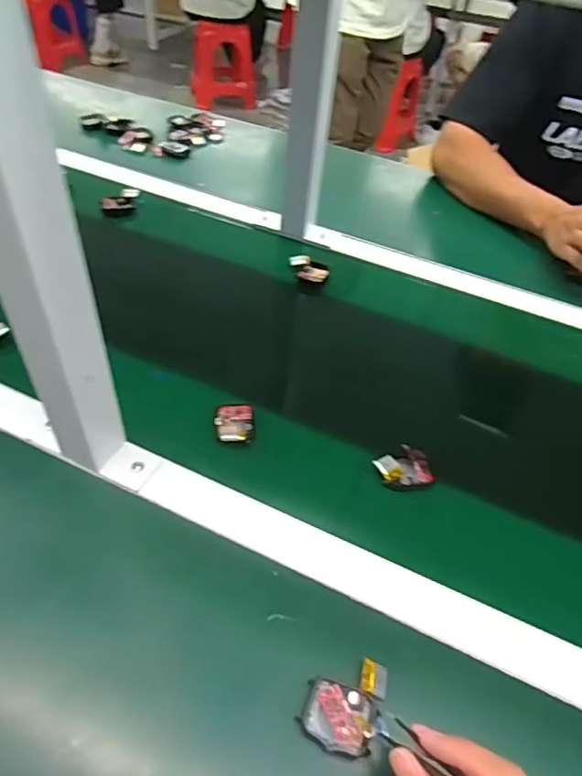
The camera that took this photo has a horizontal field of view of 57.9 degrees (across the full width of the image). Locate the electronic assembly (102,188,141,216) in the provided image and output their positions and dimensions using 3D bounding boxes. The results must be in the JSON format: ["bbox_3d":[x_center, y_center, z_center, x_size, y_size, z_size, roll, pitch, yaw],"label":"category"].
[{"bbox_3d":[-0.246,-0.270,0.764,0.054,0.018,0.046,-7,48,-13],"label":"electronic assembly"}]

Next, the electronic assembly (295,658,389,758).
[{"bbox_3d":[0.035,0.204,0.340,0.053,0.010,0.053,9,46,2],"label":"electronic assembly"}]

